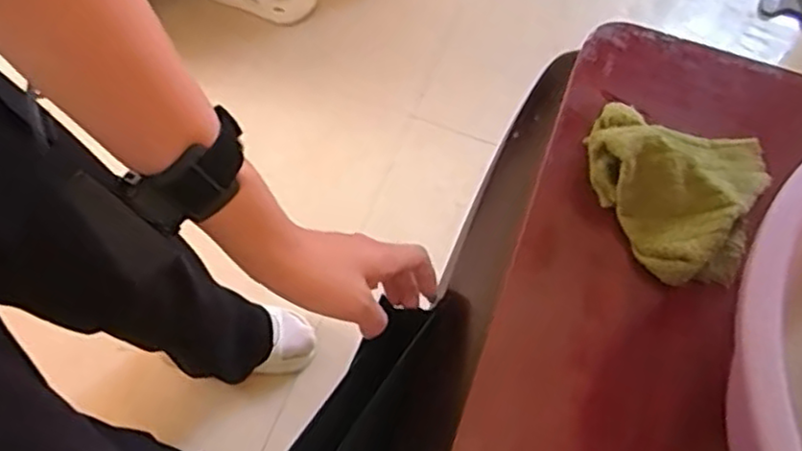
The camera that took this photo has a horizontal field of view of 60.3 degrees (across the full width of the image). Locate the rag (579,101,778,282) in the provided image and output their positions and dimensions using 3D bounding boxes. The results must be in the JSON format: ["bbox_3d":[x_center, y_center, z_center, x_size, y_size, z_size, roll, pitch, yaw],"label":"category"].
[{"bbox_3d":[0.185,-0.032,0.465,0.122,0.043,0.124,27,65,10],"label":"rag"}]

